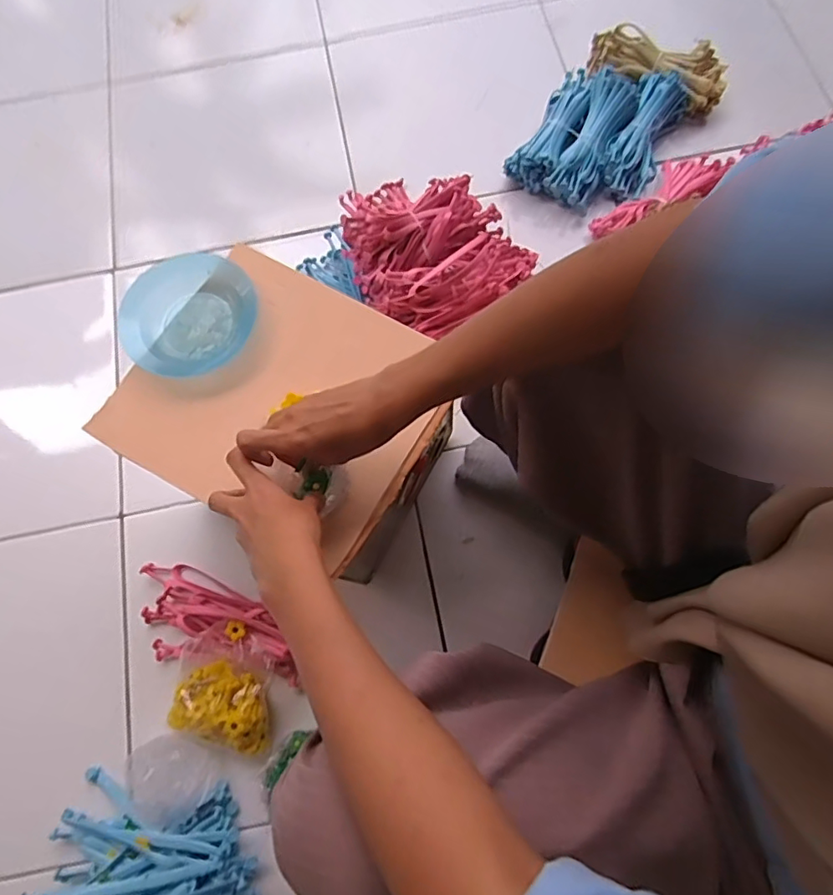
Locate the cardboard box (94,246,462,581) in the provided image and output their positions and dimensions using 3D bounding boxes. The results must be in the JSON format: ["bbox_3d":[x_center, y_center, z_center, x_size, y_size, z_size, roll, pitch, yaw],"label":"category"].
[{"bbox_3d":[-0.117,-0.012,0.600,0.275,0.254,0.230,28,75,9],"label":"cardboard box"}]

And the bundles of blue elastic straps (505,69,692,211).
[{"bbox_3d":[0.289,-0.496,0.827,0.199,0.080,0.253,31,77,11],"label":"bundles of blue elastic straps"}]

